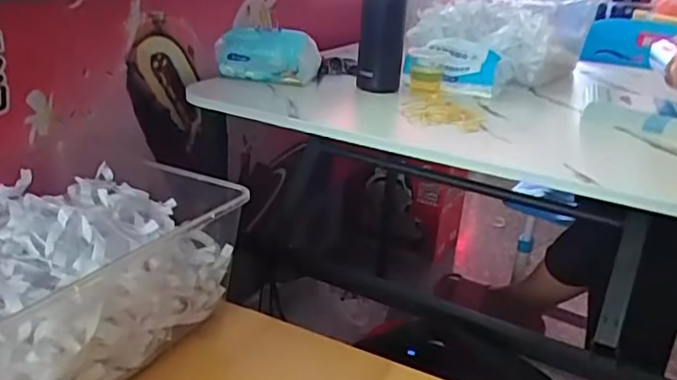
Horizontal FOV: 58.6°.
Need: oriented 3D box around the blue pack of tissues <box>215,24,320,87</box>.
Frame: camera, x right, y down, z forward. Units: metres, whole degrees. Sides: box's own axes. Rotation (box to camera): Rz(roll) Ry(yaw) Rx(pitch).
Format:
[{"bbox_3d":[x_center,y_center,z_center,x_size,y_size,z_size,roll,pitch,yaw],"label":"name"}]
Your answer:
[{"bbox_3d":[-0.099,-0.193,0.861,0.140,0.072,0.051,4,22,1],"label":"blue pack of tissues"}]

